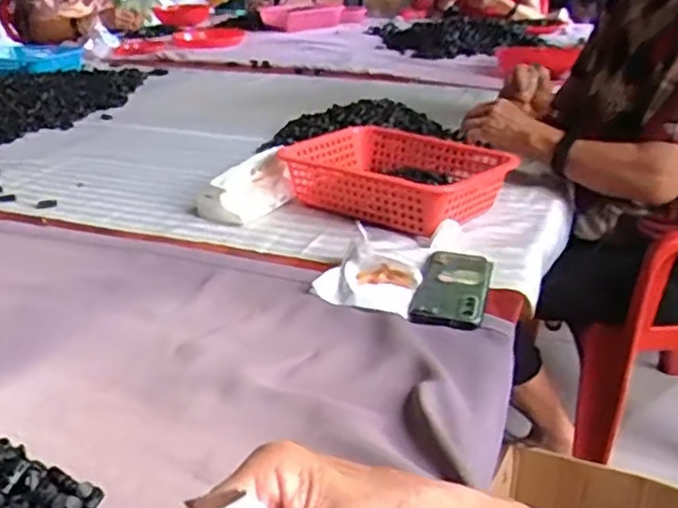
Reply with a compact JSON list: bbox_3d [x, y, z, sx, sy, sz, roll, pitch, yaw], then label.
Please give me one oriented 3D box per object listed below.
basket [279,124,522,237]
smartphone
[{"bbox_3d":[0.087,-0.120,1.046,0.290,0.074,0.242,15,30,34],"label":"basket"},{"bbox_3d":[0.130,0.034,0.814,0.076,0.012,0.175,4,25,15],"label":"smartphone"}]

